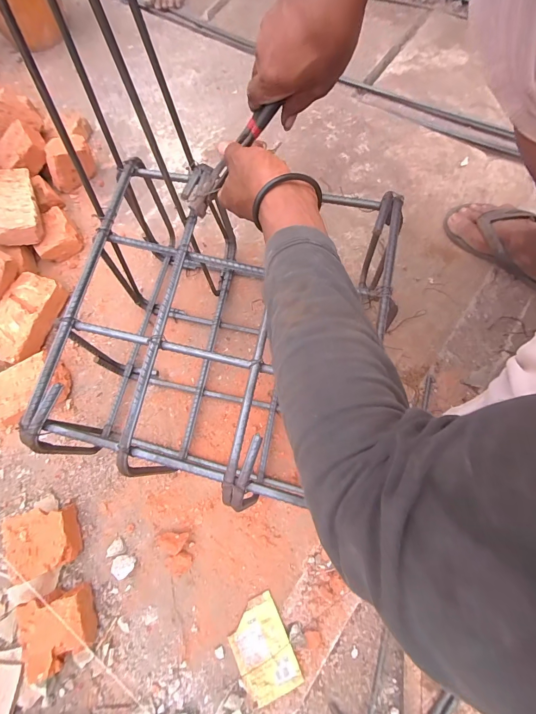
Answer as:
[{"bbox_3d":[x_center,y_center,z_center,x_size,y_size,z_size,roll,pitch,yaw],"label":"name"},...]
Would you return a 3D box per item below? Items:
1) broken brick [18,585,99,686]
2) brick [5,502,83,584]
[{"bbox_3d":[-0.269,0.354,0.432,0.087,0.042,0.086,-15,71,-1],"label":"broken brick"},{"bbox_3d":[-0.312,0.256,0.475,0.086,0.052,0.084,-19,71,-3],"label":"brick"}]

